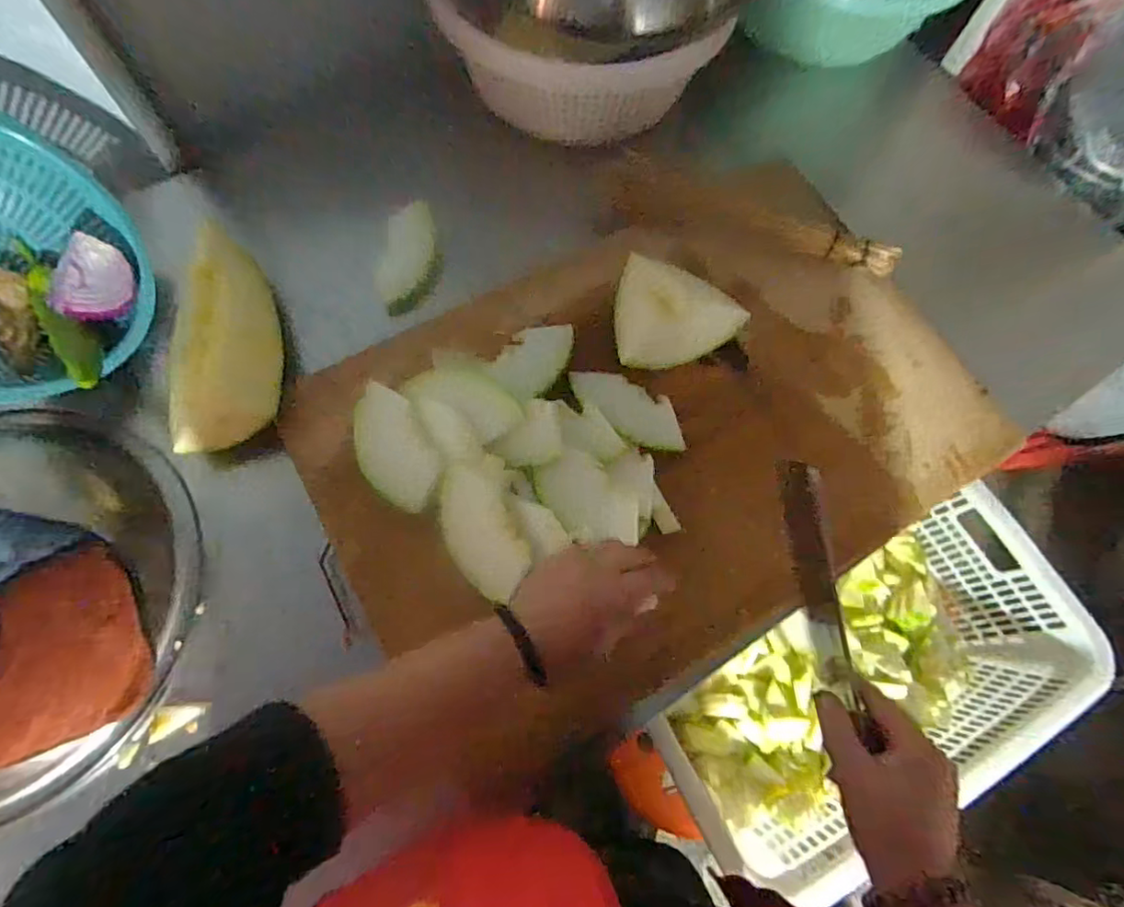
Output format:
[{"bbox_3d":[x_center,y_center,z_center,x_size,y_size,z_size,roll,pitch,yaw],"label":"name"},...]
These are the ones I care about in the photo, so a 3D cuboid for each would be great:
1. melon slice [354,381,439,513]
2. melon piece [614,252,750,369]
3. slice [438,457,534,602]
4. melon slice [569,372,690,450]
[{"bbox_3d":[-0.160,-0.005,0.541,0.066,0.016,0.121,-32,74,-13],"label":"melon slice"},{"bbox_3d":[0.104,-0.130,0.583,0.136,0.063,0.107,30,71,8],"label":"melon piece"},{"bbox_3d":[-0.073,0.070,0.526,0.066,0.019,0.127,-15,71,-8],"label":"slice"},{"bbox_3d":[0.066,-0.045,0.573,0.126,0.016,0.063,27,71,7],"label":"melon slice"}]

